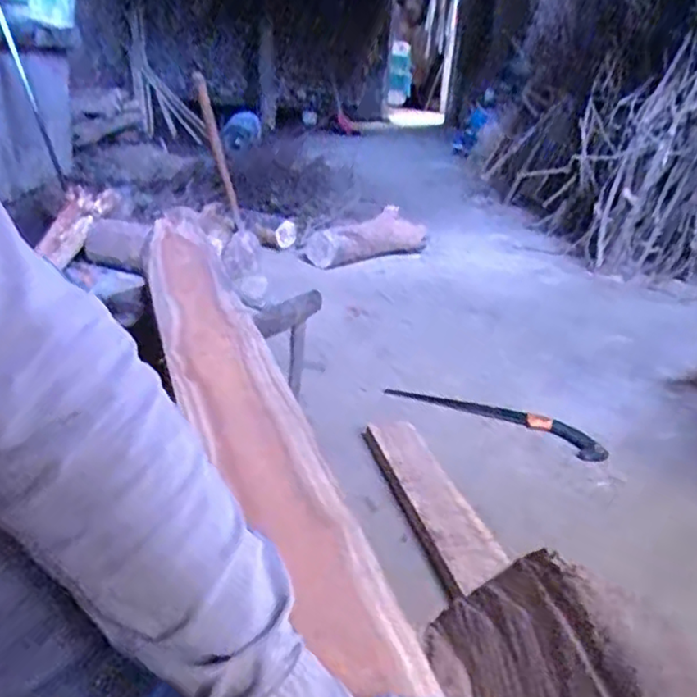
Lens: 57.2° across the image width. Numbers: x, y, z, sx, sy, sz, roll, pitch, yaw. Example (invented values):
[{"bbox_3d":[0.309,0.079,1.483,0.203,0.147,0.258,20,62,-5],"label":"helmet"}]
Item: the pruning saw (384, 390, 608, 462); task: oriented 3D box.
[{"bbox_3d":[0.351,0.163,1.525,0.510,0.032,0.119,18,28,25],"label":"pruning saw"}]

